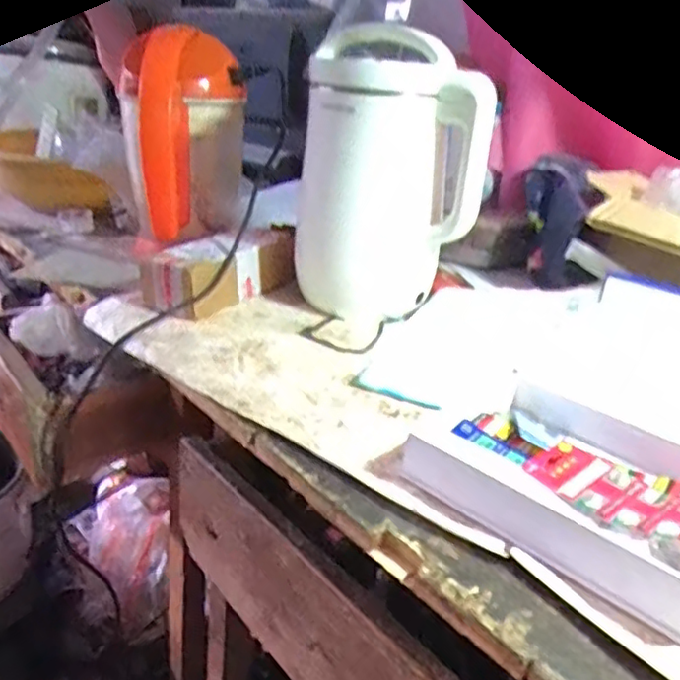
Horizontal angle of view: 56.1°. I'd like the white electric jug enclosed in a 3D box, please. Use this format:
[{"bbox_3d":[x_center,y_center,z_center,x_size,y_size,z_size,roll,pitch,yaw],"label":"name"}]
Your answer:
[{"bbox_3d":[0.052,-0.184,0.727,0.179,0.297,0.133,2,26,-11],"label":"white electric jug"}]

